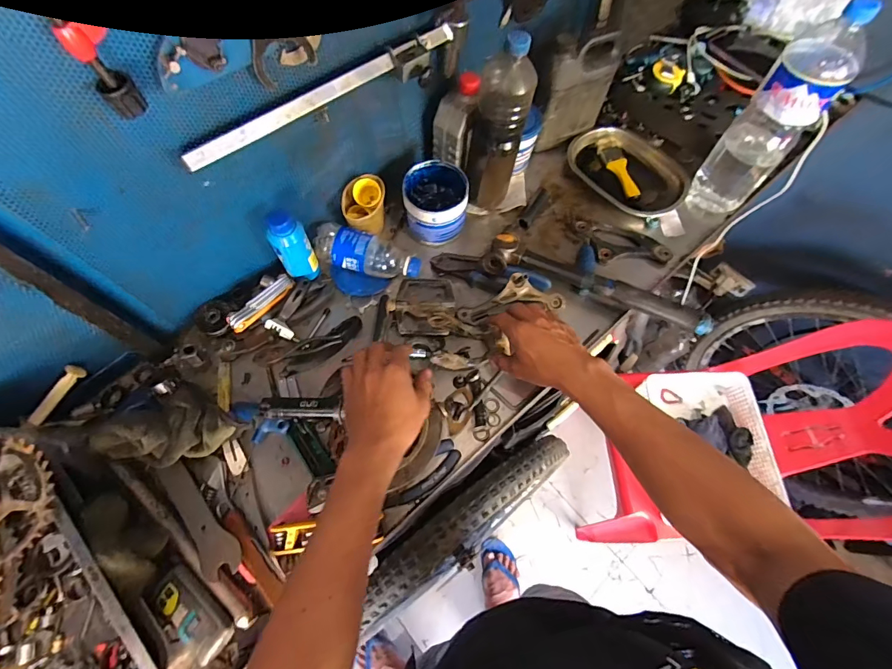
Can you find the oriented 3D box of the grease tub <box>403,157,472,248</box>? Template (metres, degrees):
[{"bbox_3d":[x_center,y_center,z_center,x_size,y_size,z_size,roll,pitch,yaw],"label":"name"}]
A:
[{"bbox_3d":[-0.017,-0.211,0.690,0.099,0.094,0.108,0,66,0],"label":"grease tub"}]

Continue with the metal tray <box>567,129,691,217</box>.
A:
[{"bbox_3d":[0.329,-0.297,0.766,0.214,0.035,0.134,38,72,15],"label":"metal tray"}]

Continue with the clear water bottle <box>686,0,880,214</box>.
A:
[{"bbox_3d":[0.483,-0.311,0.628,0.092,0.298,0.086,37,71,15],"label":"clear water bottle"}]

